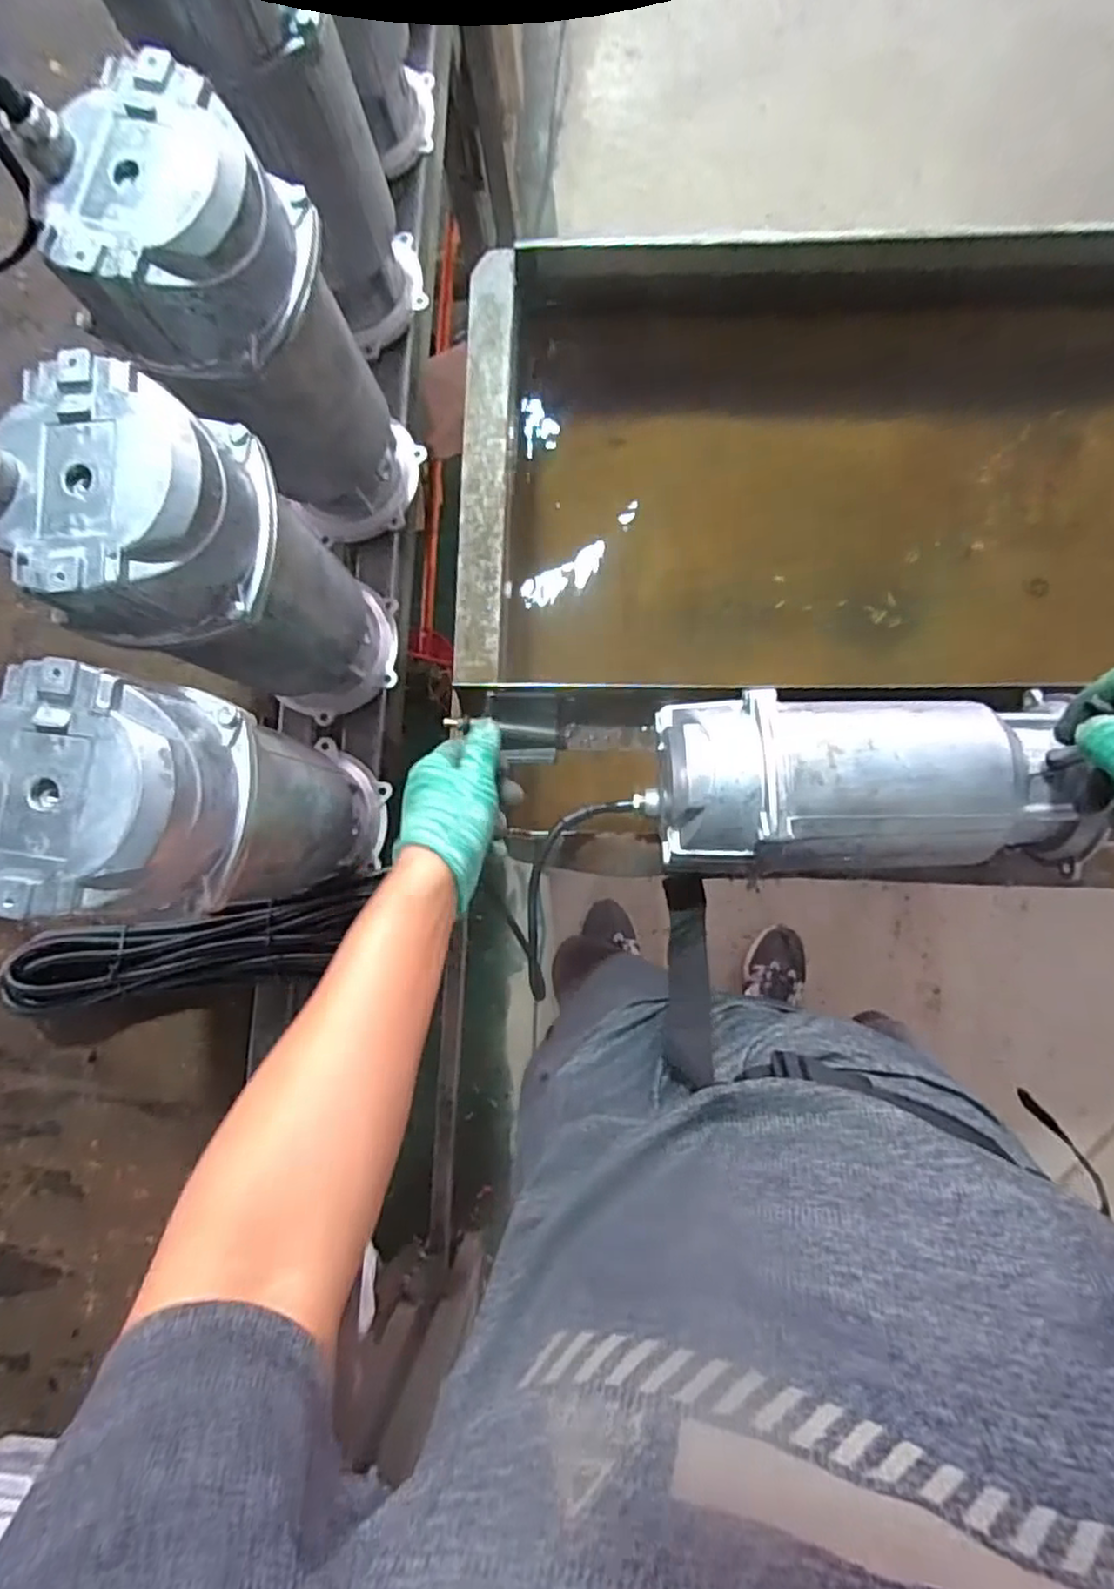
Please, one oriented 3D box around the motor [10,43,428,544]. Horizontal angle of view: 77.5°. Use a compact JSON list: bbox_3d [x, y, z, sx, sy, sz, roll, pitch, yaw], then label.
[{"bbox_3d":[-0.195,-0.295,0.494,0.112,0.301,0.127,10,86,4],"label":"motor"}]

